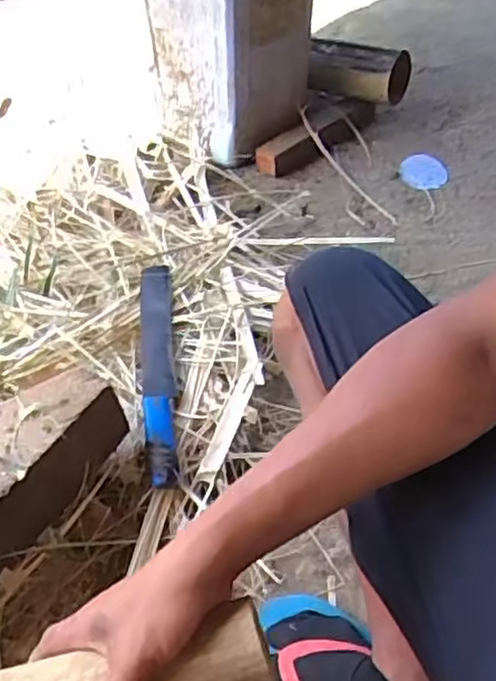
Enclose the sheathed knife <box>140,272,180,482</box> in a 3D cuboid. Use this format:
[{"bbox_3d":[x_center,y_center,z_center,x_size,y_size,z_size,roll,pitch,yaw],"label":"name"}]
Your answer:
[{"bbox_3d":[-0.124,0.028,0.913,0.049,0.030,0.371,-4,49,-6],"label":"sheathed knife"}]

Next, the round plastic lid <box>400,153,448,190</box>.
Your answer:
[{"bbox_3d":[0.343,-0.329,1.318,0.087,0.020,0.102,24,52,19],"label":"round plastic lid"}]

